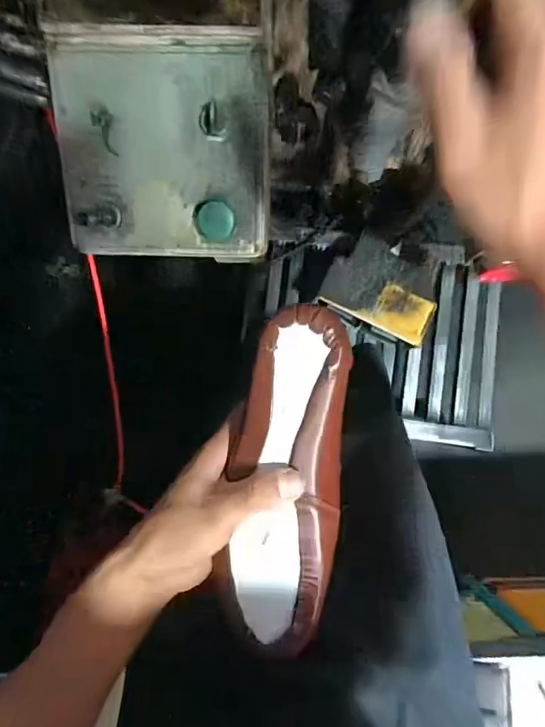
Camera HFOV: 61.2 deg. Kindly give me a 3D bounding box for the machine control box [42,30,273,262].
[{"bbox_3d":[-0.121,-0.252,0.556,0.234,0.120,0.233,2,110,2],"label":"machine control box"}]

